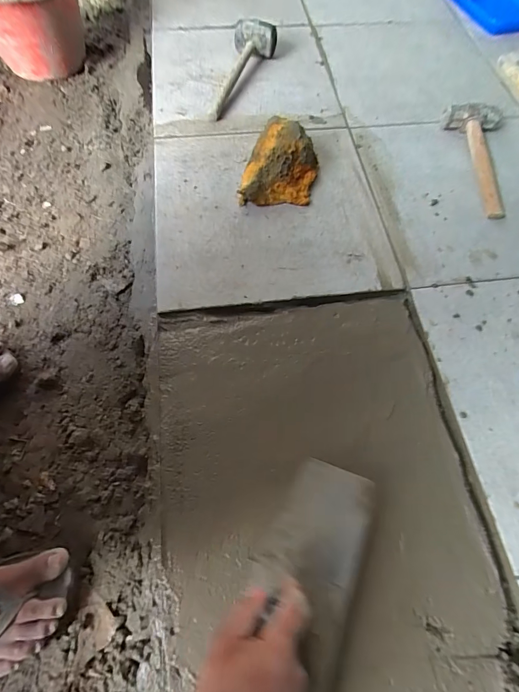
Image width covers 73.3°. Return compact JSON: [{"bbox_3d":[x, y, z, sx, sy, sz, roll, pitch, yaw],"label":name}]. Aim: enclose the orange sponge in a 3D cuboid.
[{"bbox_3d":[0.040,-0.322,0.621,0.124,0.075,0.154,14,65,4],"label":"orange sponge"}]

